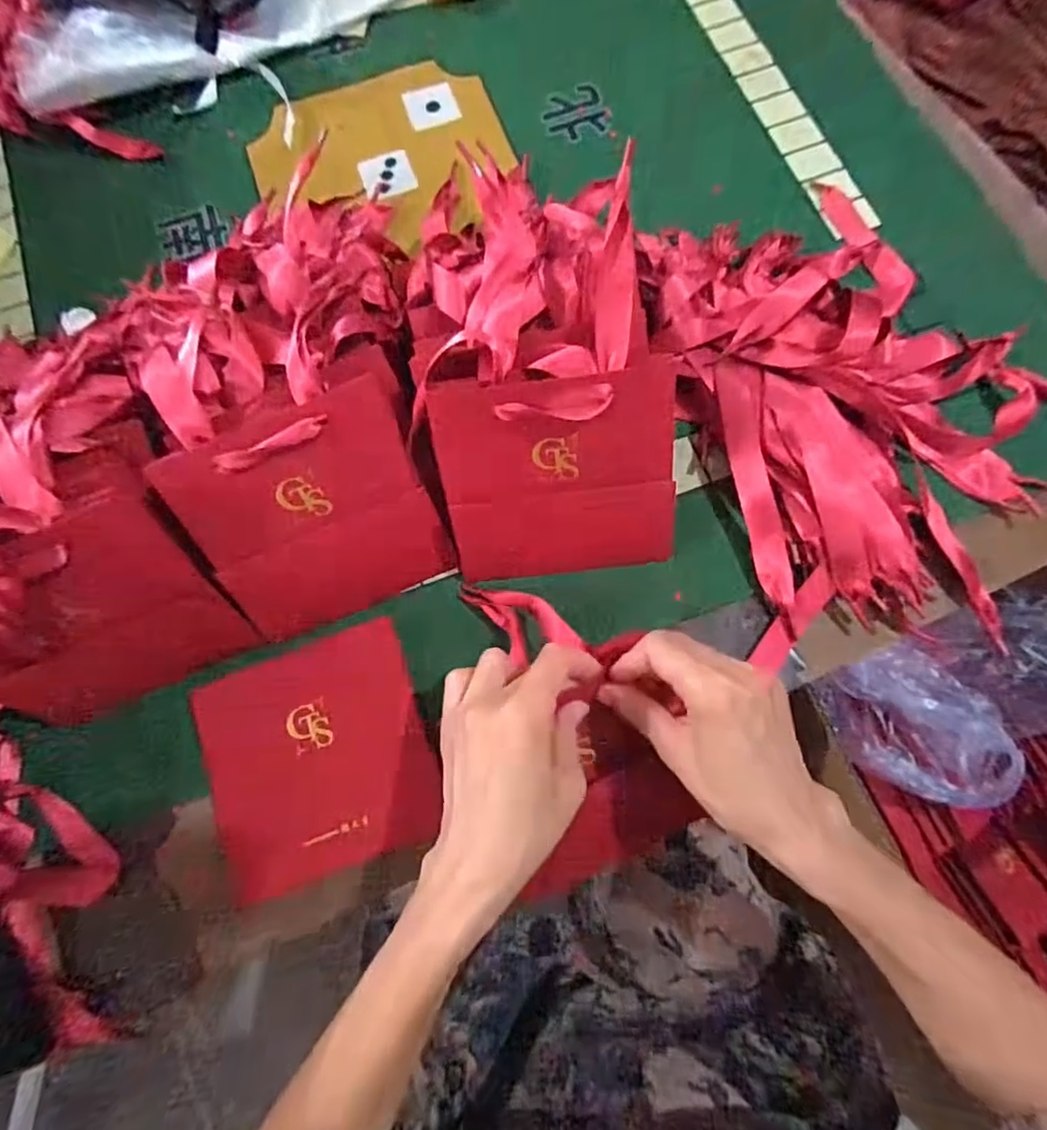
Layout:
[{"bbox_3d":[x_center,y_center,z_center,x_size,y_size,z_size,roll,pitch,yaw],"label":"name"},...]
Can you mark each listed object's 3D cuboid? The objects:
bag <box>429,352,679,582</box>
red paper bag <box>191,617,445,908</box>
[{"bbox_3d":[0.023,-0.053,0.367,0.139,0.130,0.019,-5,36,5],"label":"bag"},{"bbox_3d":[-0.131,0.124,0.381,0.136,0.018,0.138,-20,76,-4],"label":"red paper bag"}]

